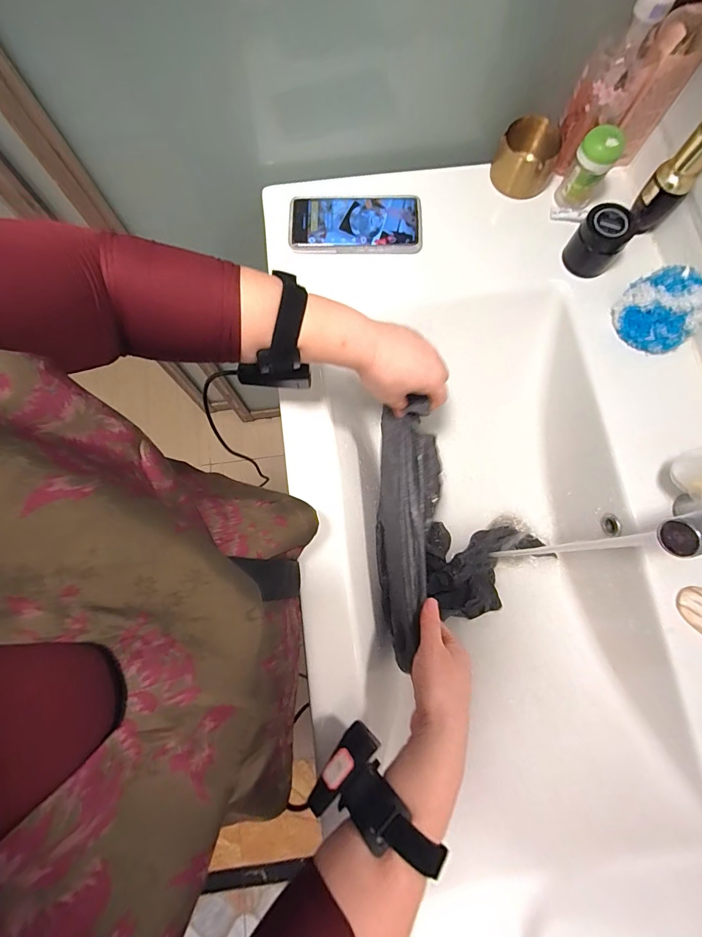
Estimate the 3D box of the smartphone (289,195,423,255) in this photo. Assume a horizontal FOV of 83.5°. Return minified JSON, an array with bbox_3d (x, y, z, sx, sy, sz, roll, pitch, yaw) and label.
[{"bbox_3d":[0.007,-0.315,0.506,0.166,0.014,0.079,0,80,1],"label":"smartphone"}]

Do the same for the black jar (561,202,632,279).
[{"bbox_3d":[0.309,-0.282,0.491,0.056,0.070,0.057,0,77,0],"label":"black jar"}]

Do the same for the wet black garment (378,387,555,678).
[{"bbox_3d":[0.141,0.067,0.504,0.225,0.198,0.254,-8,77,-2],"label":"wet black garment"}]

